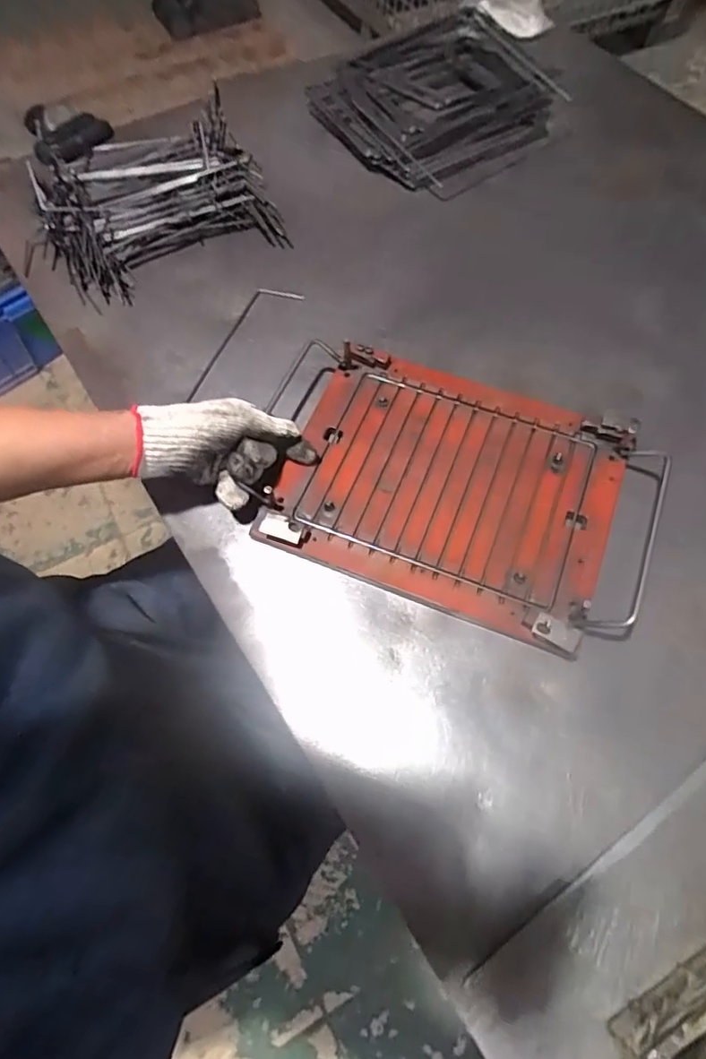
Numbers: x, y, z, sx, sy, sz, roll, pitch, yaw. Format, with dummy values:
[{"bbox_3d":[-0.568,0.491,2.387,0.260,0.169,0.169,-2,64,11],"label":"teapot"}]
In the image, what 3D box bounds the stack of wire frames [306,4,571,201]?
[{"bbox_3d":[0.126,-0.621,0.832,0.313,0.060,0.271,-35,69,-18],"label":"stack of wire frames"}]

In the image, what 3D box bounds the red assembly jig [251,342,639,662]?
[{"bbox_3d":[0.090,-0.045,0.543,0.297,0.026,0.235,20,68,10],"label":"red assembly jig"}]

